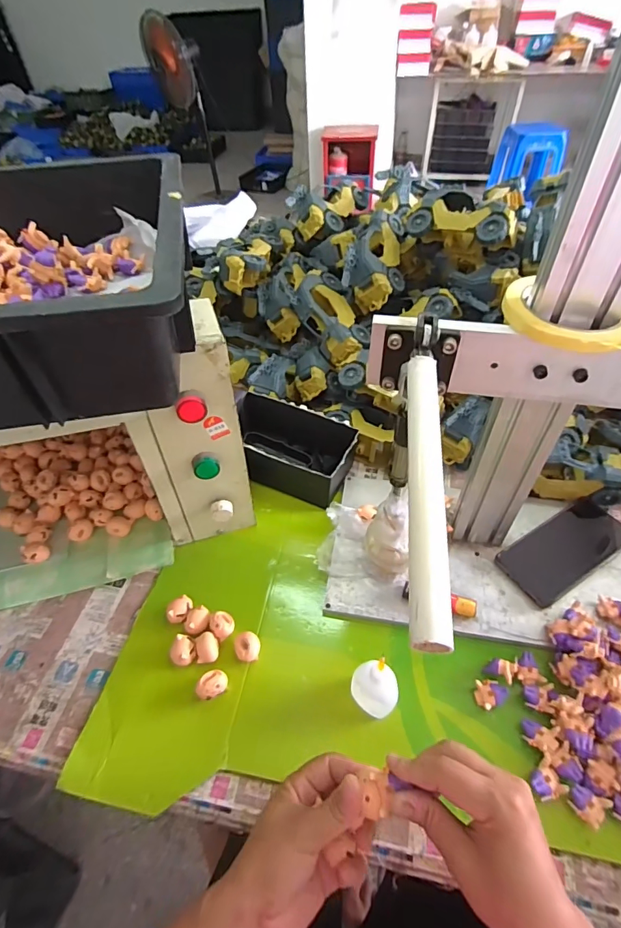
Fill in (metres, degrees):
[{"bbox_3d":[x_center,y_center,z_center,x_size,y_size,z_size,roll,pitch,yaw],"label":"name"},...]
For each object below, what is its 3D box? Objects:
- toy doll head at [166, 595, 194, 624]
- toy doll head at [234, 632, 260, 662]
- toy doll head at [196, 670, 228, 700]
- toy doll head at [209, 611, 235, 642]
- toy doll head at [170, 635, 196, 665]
[{"bbox_3d":[-0.148,0.167,0.503,0.030,0.020,0.022,-31,53,-22],"label":"toy doll head"},{"bbox_3d":[-0.067,0.198,0.473,0.027,0.025,0.027,-2,48,2],"label":"toy doll head"},{"bbox_3d":[-0.099,0.225,0.449,0.030,0.020,0.022,-28,52,-20],"label":"toy doll head"},{"bbox_3d":[-0.098,0.179,0.490,0.026,0.020,0.029,-27,52,-19],"label":"toy doll head"},{"bbox_3d":[-0.134,0.200,0.470,0.025,0.019,0.028,4,48,7],"label":"toy doll head"}]

